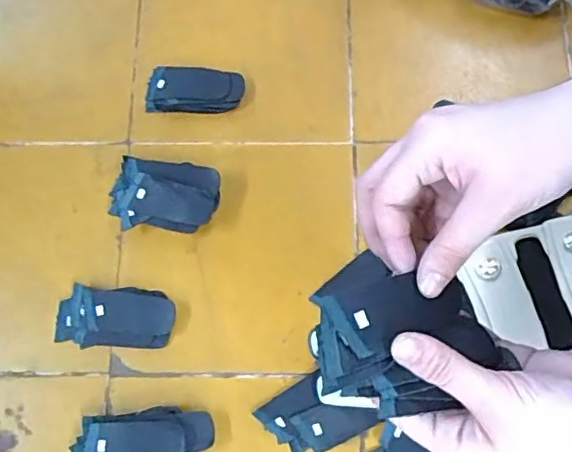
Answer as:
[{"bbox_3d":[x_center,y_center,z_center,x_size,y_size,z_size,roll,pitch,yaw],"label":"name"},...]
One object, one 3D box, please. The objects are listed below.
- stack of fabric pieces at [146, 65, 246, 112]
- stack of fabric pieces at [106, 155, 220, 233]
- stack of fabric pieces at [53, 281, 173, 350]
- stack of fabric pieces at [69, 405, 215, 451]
[{"bbox_3d":[-0.082,-0.123,0.543,0.086,0.016,0.041,5,73,2],"label":"stack of fabric pieces"},{"bbox_3d":[-0.102,-0.025,0.506,0.090,0.032,0.059,3,73,2],"label":"stack of fabric pieces"},{"bbox_3d":[-0.140,0.074,0.486,0.097,0.018,0.048,0,73,1],"label":"stack of fabric pieces"},{"bbox_3d":[-0.109,0.161,0.455,0.102,0.027,0.048,-17,73,-4],"label":"stack of fabric pieces"}]

